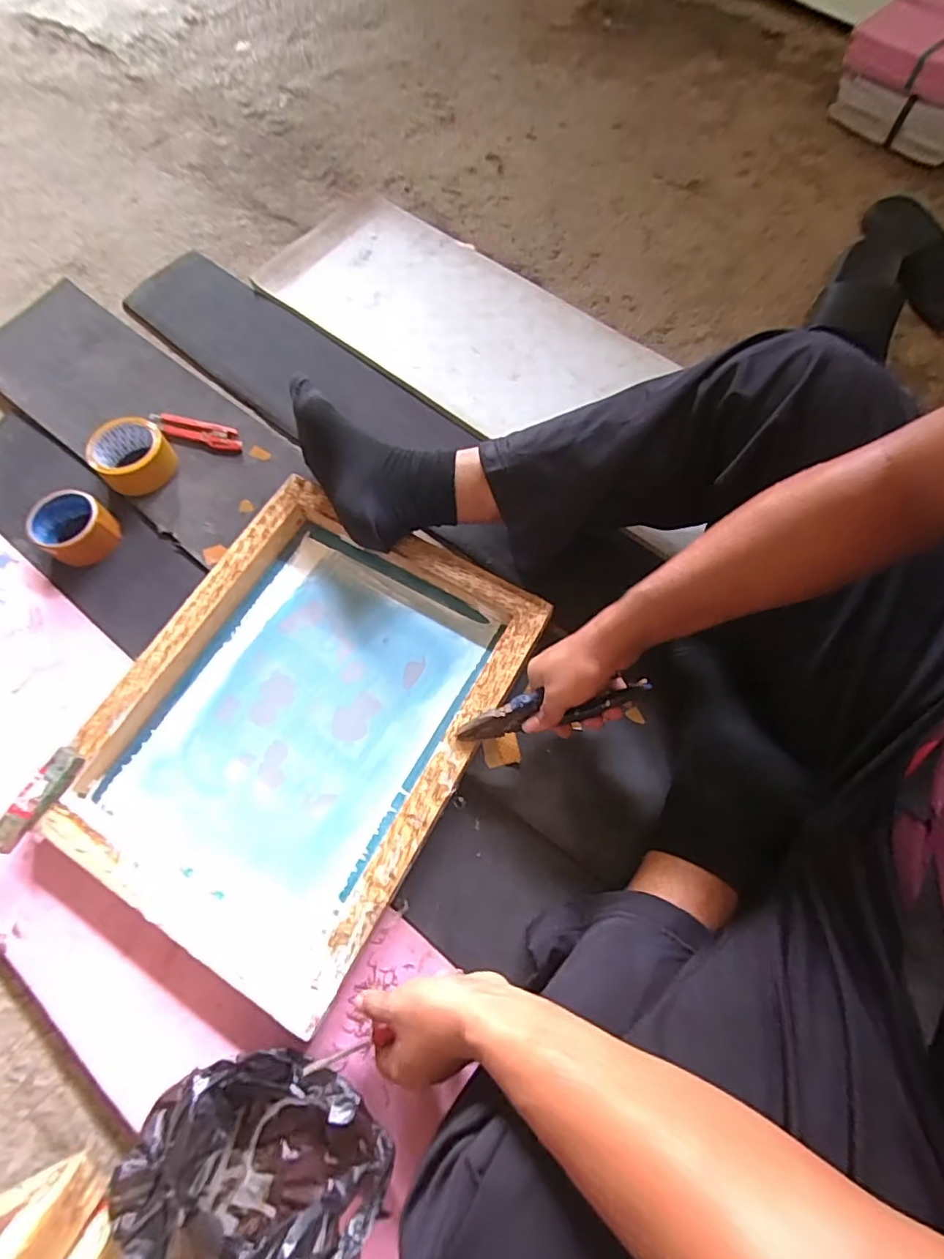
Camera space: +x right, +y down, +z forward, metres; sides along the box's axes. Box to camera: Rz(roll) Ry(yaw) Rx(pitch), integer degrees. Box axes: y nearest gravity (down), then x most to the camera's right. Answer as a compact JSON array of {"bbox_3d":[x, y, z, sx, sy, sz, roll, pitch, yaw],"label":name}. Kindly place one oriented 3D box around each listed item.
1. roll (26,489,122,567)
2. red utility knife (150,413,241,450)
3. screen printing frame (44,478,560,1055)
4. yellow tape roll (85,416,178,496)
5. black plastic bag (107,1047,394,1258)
[{"bbox_3d":[-0.508,-0.131,0.703,0.086,0.046,0.085,34,73,13],"label":"roll"},{"bbox_3d":[-0.392,-0.282,0.778,0.149,0.018,0.031,16,70,8],"label":"red utility knife"},{"bbox_3d":[-0.185,0.087,0.613,0.372,0.040,0.470,28,72,11],"label":"screen printing frame"},{"bbox_3d":[-0.456,-0.234,0.744,0.091,0.046,0.098,26,72,11],"label":"yellow tape roll"},{"bbox_3d":[-0.172,0.418,0.435,0.196,0.135,0.122,-10,69,-3],"label":"black plastic bag"}]

